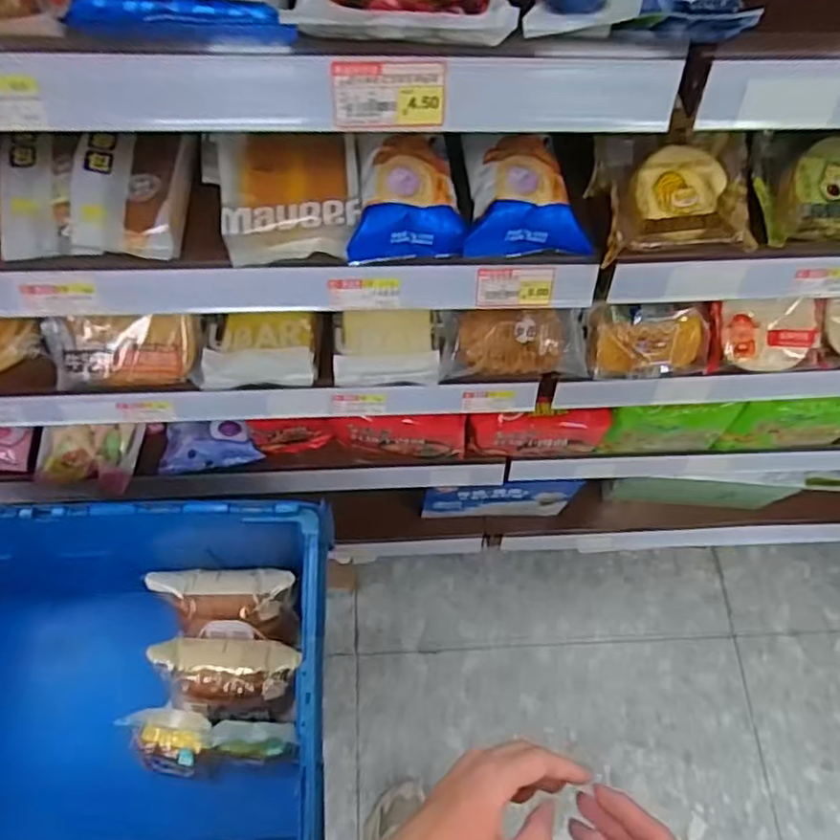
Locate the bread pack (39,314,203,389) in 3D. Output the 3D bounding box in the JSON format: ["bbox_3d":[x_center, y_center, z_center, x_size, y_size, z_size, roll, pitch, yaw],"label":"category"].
[{"bbox_3d":[-0.324,-0.076,0.715,0.165,0.059,0.060,-1,67,-3],"label":"bread pack"}]

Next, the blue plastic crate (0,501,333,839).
[{"bbox_3d":[-0.391,0.342,0.781,0.580,0.352,0.409,-2,67,-4],"label":"blue plastic crate"}]

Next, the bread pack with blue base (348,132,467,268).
[{"bbox_3d":[-0.017,-0.192,0.556,0.094,0.044,0.106,-7,67,-6],"label":"bread pack with blue base"}]

